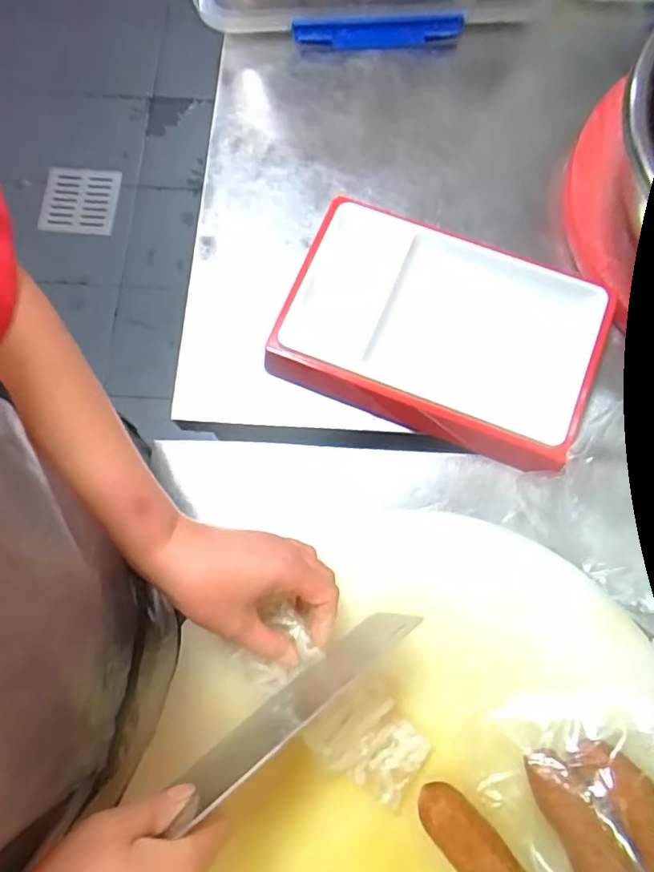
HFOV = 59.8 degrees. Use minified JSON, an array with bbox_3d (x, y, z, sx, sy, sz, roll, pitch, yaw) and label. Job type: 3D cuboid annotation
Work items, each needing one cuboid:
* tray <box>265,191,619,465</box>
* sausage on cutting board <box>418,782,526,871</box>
[{"bbox_3d":[0.110,-0.103,0.547,0.289,0.061,0.185,22,76,6],"label":"tray"},{"bbox_3d":[0.097,0.272,0.373,0.034,0.038,0.093,-39,78,-10],"label":"sausage on cutting board"}]

